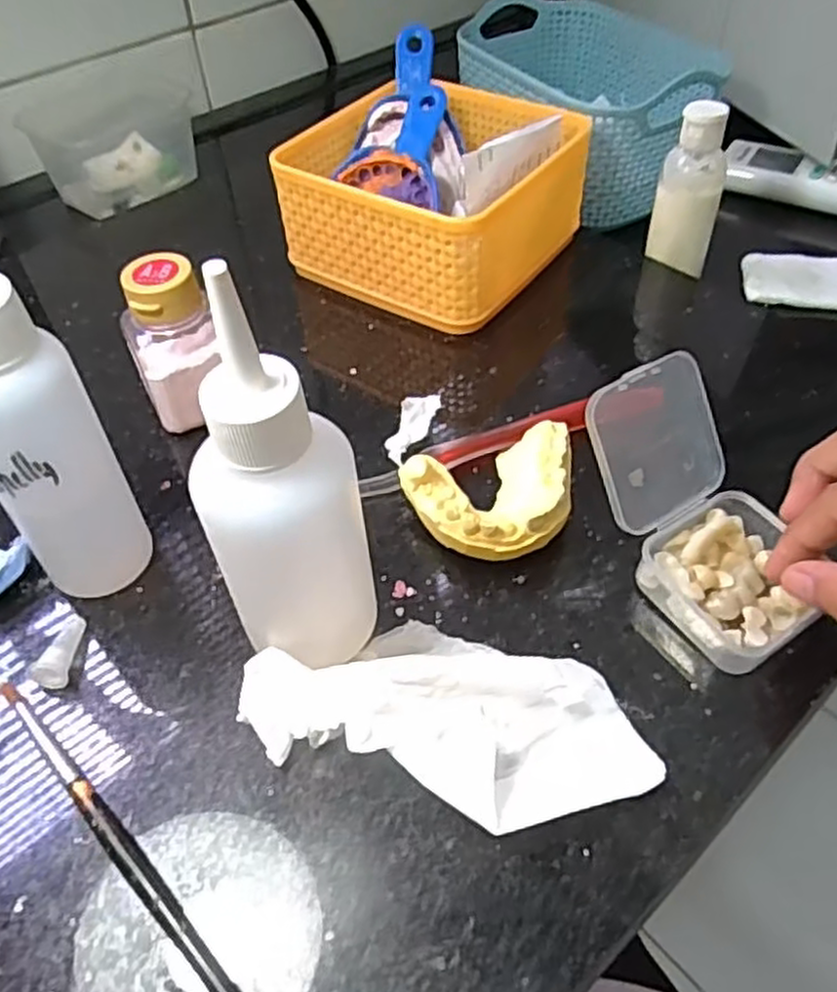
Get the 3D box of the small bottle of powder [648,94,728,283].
[{"bbox_3d":[0.144,-0.163,0.404,0.032,0.079,0.023,15,51,15],"label":"small bottle of powder"}]

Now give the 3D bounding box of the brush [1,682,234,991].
[{"bbox_3d":[-0.076,0.114,0.220,0.190,0.006,0.006,36,59,29],"label":"brush"}]

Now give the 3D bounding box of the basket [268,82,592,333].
[{"bbox_3d":[0.009,-0.165,0.421,0.132,0.068,0.134,28,56,25],"label":"basket"}]

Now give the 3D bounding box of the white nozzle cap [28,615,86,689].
[{"bbox_3d":[-0.127,0.054,0.272,0.010,0.010,0.033,-2,35,1],"label":"white nozzle cap"}]

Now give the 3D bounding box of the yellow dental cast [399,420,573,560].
[{"bbox_3d":[0.032,0.002,0.298,0.064,0.027,0.048,-17,50,-11],"label":"yellow dental cast"}]

